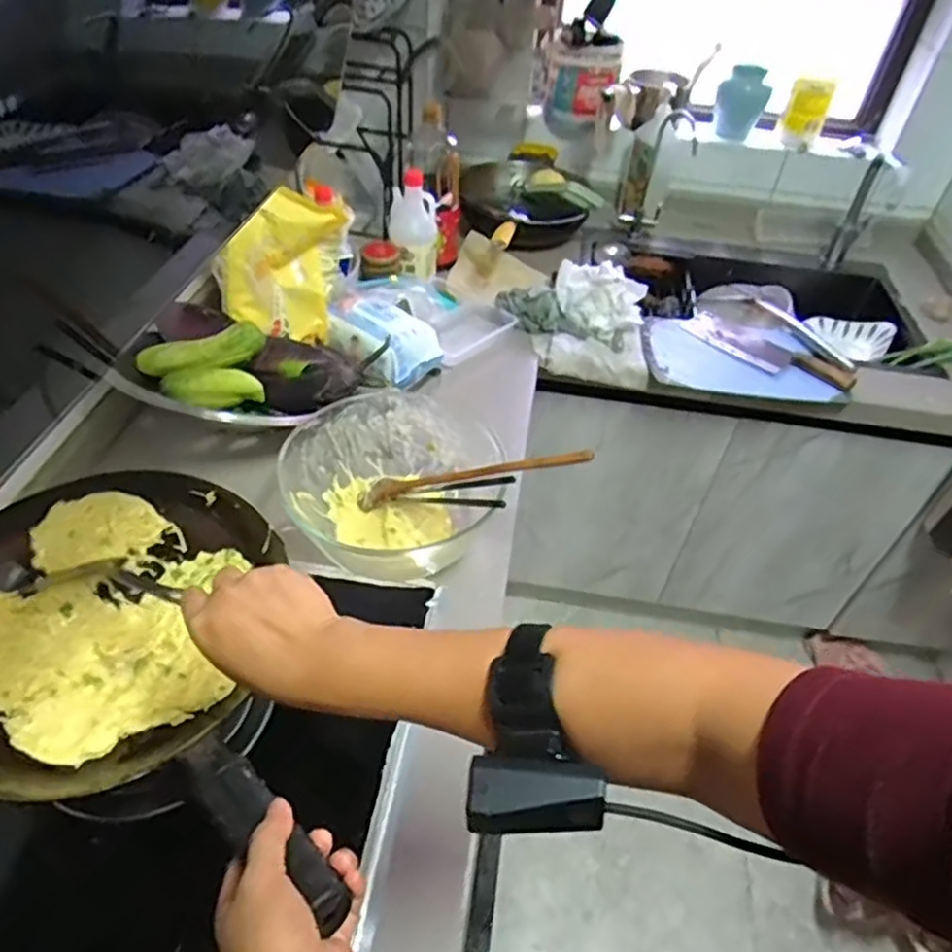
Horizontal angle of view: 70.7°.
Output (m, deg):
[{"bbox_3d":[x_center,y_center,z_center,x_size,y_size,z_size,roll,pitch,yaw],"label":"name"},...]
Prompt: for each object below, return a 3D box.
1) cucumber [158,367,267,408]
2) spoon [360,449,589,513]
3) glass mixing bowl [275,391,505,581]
[{"bbox_3d":[-0.344,-0.113,0.882,0.121,0.038,0.044,-5,48,-10],"label":"cucumber"},{"bbox_3d":[-0.012,0.003,0.800,0.315,0.028,0.030,-10,40,28],"label":"spoon"},{"bbox_3d":[-0.101,0.008,0.834,0.250,0.106,0.209,10,47,4],"label":"glass mixing bowl"}]

